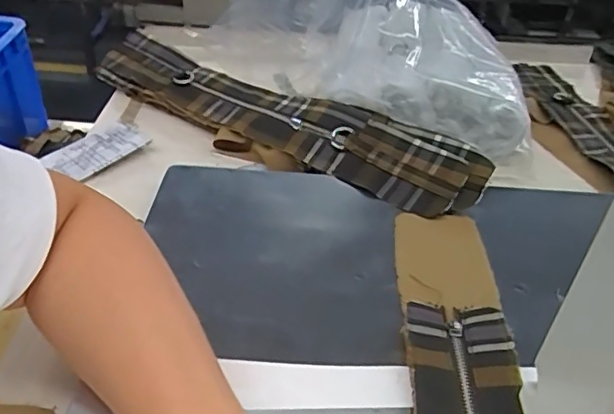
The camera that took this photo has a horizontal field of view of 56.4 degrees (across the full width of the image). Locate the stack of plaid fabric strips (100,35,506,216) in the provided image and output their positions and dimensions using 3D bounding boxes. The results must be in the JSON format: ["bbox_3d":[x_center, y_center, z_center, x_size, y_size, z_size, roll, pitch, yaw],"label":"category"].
[{"bbox_3d":[-0.047,-0.098,0.595,0.468,0.035,0.084,25,44,24],"label":"stack of plaid fabric strips"}]

